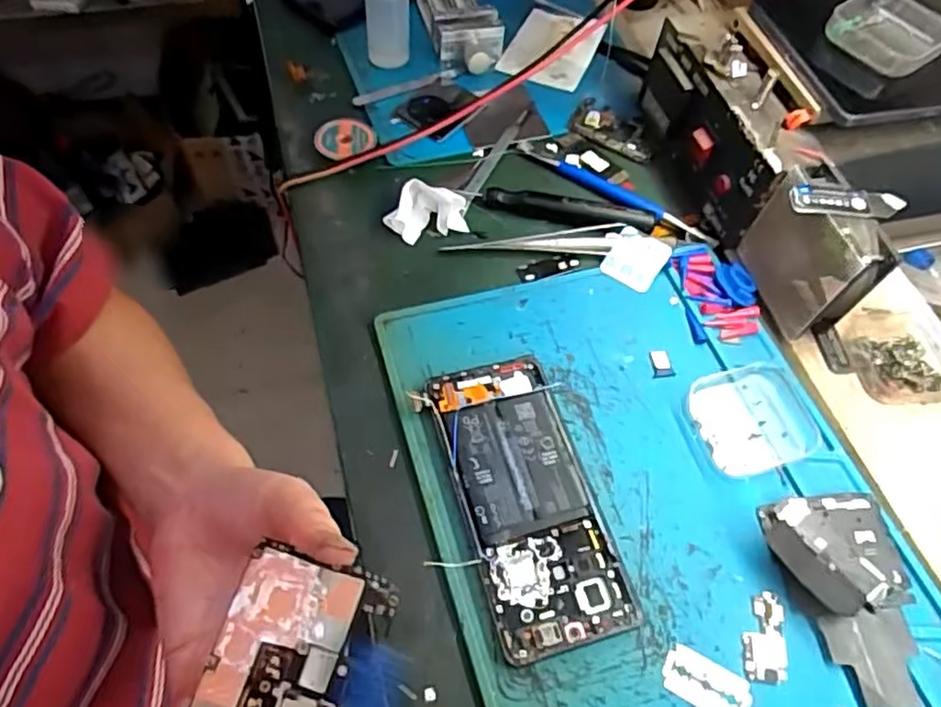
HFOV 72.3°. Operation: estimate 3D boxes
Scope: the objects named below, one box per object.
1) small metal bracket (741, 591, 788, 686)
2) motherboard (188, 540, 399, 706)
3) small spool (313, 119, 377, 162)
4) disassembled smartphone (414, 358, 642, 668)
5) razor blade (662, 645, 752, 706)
[{"bbox_3d":[0.150,0.144,0.329,0.022,0.004,0.044,9,58,3],"label":"small metal bracket"},{"bbox_3d":[-0.060,0.102,0.217,0.051,0.004,0.064,20,72,4],"label":"motherboard"},{"bbox_3d":[-0.096,-0.161,0.498,0.046,0.014,0.044,1,58,-2],"label":"small spool"},{"bbox_3d":[0.030,0.078,0.359,0.077,0.011,0.161,-15,60,-12],"label":"disassembled smartphone"},{"bbox_3d":[0.117,0.163,0.317,0.042,0.004,0.023,27,61,13],"label":"razor blade"}]

